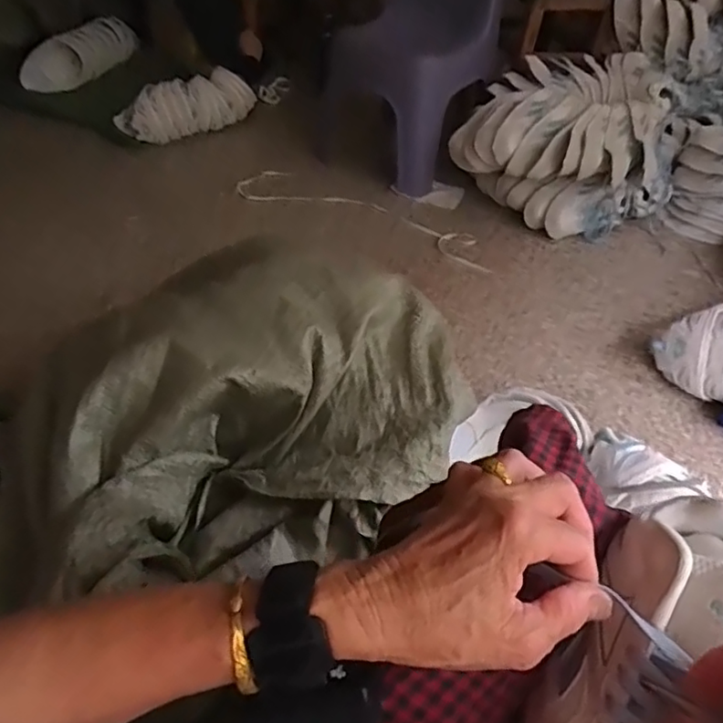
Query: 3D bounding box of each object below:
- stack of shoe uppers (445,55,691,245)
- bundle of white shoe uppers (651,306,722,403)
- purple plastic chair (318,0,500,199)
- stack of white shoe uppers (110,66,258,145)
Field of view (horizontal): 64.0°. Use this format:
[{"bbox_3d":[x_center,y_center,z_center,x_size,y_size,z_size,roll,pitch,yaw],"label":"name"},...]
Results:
[{"bbox_3d":[0.527,-0.541,1.450,0.489,0.300,0.448,27,50,22],"label":"stack of shoe uppers"},{"bbox_3d":[0.651,-0.032,1.066,0.207,0.151,0.145,-32,55,-29],"label":"bundle of white shoe uppers"},{"bbox_3d":[0.115,-0.812,1.502,0.365,0.568,0.368,28,51,22],"label":"purple plastic chair"},{"bbox_3d":[-0.500,-0.786,1.765,0.435,0.131,0.149,-32,55,-29],"label":"stack of white shoe uppers"}]

